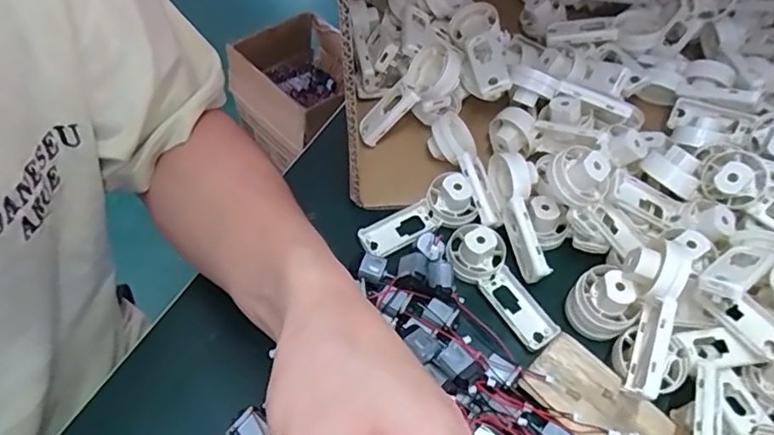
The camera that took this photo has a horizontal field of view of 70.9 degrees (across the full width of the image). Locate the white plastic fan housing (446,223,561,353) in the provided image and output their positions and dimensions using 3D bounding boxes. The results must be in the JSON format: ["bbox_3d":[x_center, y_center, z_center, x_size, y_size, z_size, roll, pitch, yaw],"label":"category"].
[{"bbox_3d":[0.076,0.044,0.360,0.036,0.023,0.091,-33,77,-24],"label":"white plastic fan housing"}]

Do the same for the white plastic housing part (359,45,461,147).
[{"bbox_3d":[0.014,-0.091,0.411,0.093,0.015,0.037,-39,57,21],"label":"white plastic housing part"}]

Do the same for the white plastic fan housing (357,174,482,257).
[{"bbox_3d":[0.022,0.001,0.384,0.084,0.026,0.036,-28,61,-3],"label":"white plastic fan housing"}]

